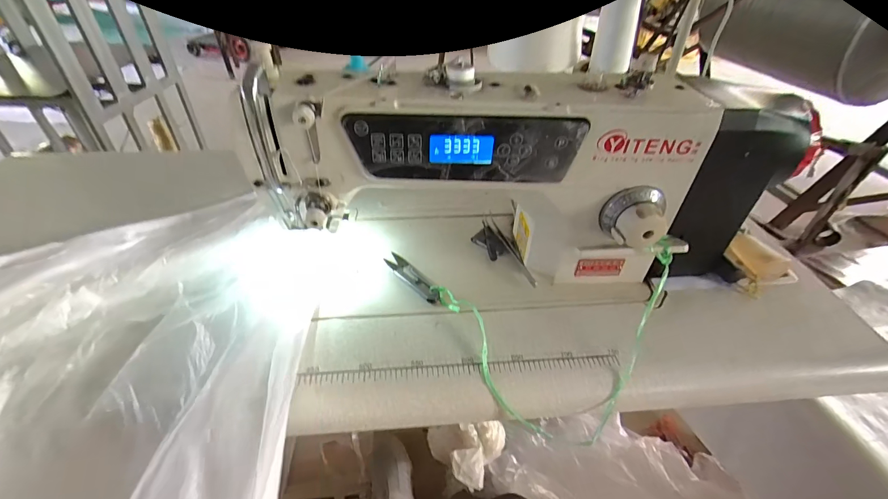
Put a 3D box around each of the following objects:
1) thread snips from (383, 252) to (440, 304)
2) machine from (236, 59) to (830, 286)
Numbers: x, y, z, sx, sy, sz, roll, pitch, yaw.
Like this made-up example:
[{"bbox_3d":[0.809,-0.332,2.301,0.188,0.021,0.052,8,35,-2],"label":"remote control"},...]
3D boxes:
[{"bbox_3d":[-0.037,0.032,0.472,0.024,0.006,0.093,-30,50,-32],"label":"thread snips"},{"bbox_3d":[0.083,-0.069,0.423,0.502,0.227,0.139,1,40,-1],"label":"machine"}]

